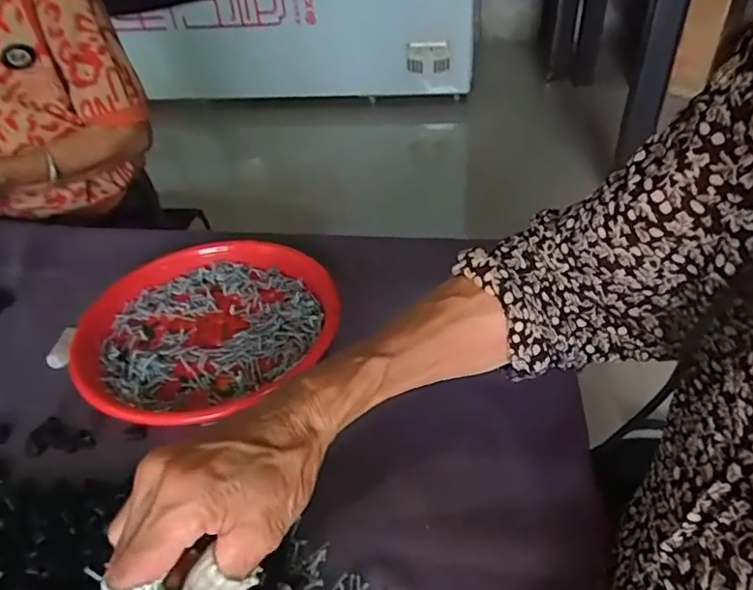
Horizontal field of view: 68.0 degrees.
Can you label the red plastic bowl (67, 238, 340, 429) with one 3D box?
[{"bbox_3d":[-0.155,0.030,0.521,0.230,0.033,0.226,-2,40,2],"label":"red plastic bowl"}]

